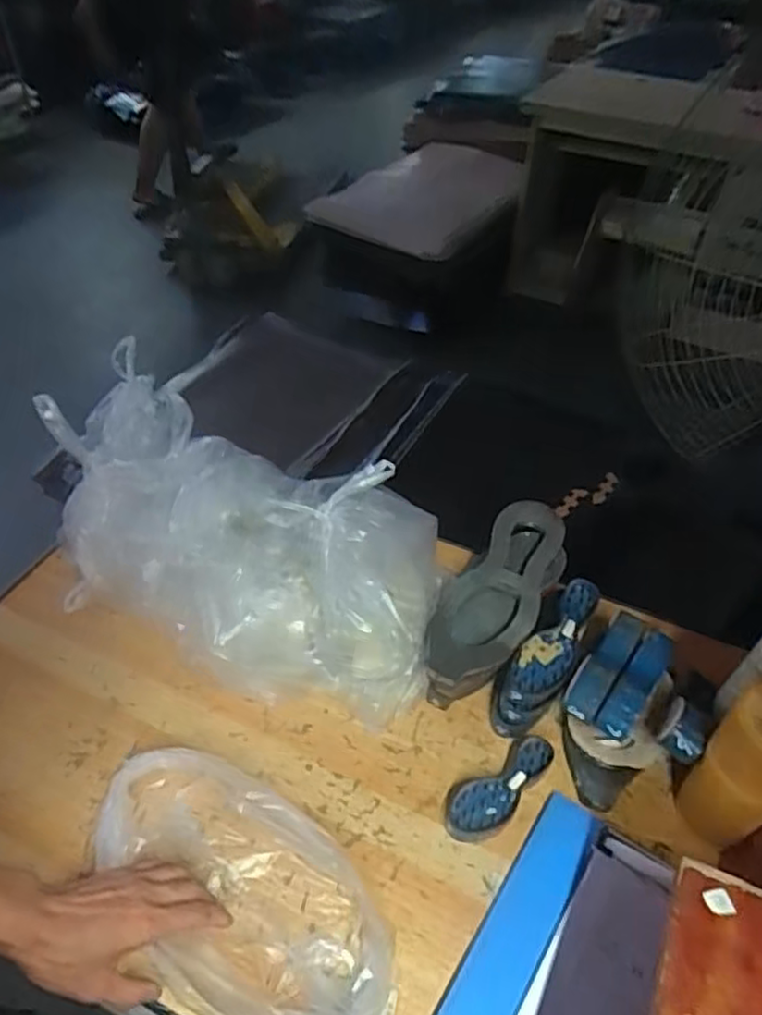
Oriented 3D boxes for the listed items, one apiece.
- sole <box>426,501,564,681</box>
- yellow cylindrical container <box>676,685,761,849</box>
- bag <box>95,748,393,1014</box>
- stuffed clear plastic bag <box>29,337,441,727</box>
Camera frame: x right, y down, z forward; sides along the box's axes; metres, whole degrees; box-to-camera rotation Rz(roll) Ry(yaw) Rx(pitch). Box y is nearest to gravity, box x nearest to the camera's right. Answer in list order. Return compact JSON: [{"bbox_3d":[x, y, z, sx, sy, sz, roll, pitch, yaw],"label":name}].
[{"bbox_3d":[0.141,0.094,0.791,0.105,0.033,0.278,23,49,20],"label":"sole"},{"bbox_3d":[0.335,0.243,0.614,0.069,0.198,0.081,-33,54,-29],"label":"yellow cylindrical container"},{"bbox_3d":[-0.132,0.354,0.614,0.301,0.062,0.170,20,49,18],"label":"bag"},{"bbox_3d":[-0.186,0.016,0.823,0.558,0.245,0.268,21,49,19],"label":"stuffed clear plastic bag"}]

